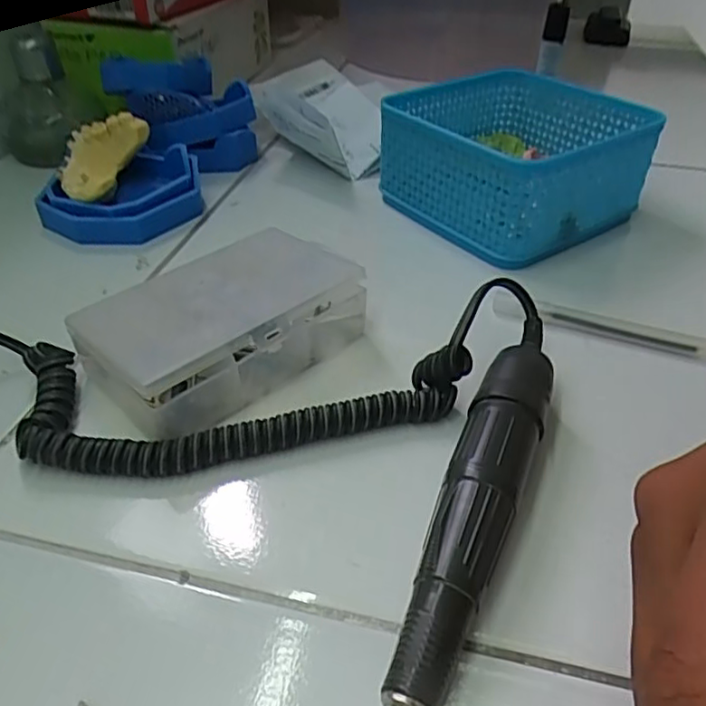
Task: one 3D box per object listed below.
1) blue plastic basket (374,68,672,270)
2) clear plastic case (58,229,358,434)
[{"bbox_3d":[0.101,-0.124,0.396,0.132,0.064,0.131,-26,46,-27],"label":"blue plastic basket"},{"bbox_3d":[-0.059,-0.013,0.279,0.072,0.037,0.120,32,50,33],"label":"clear plastic case"}]

